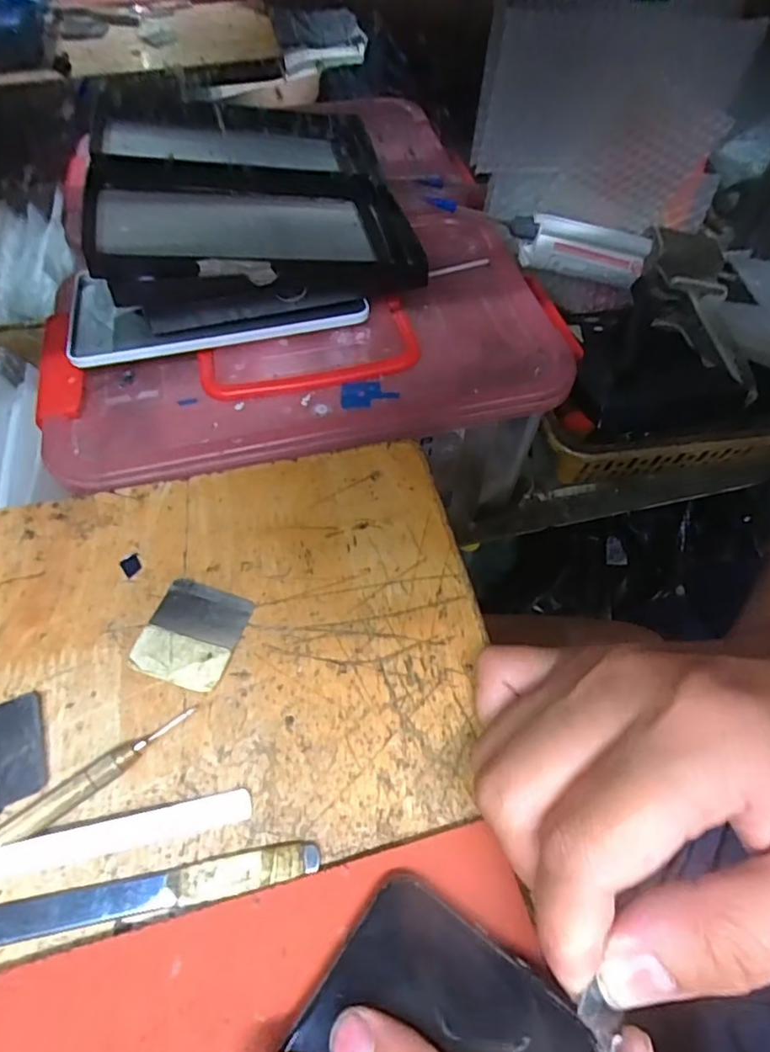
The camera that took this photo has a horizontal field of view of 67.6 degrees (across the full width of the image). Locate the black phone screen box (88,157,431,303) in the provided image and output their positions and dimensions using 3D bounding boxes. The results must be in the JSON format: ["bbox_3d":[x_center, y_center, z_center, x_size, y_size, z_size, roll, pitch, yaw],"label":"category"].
[{"bbox_3d":[-0.083,-0.194,0.377,0.209,0.022,0.113,-2,60,-12],"label":"black phone screen box"}]

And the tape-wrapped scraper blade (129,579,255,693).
[{"bbox_3d":[-0.075,0.041,0.224,0.036,0.004,0.040,15,58,9],"label":"tape-wrapped scraper blade"}]

